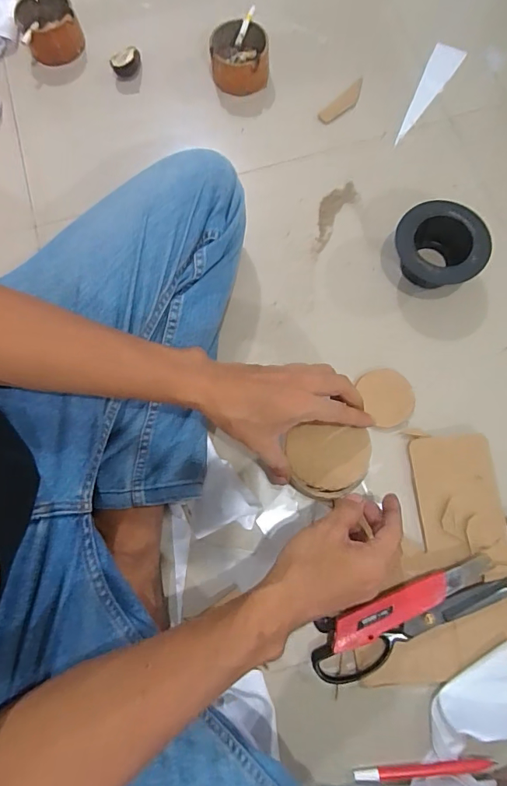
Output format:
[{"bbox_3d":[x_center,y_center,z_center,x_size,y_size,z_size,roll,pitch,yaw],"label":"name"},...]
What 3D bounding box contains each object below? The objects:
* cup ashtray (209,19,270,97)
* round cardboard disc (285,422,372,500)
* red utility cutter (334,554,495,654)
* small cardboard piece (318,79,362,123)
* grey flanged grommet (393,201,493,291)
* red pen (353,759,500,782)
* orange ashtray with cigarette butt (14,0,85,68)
[{"bbox_3d":[-0.020,-0.477,0.625,0.081,0.054,0.080,-8,74,0],"label":"cup ashtray"},{"bbox_3d":[0.076,0.067,0.437,0.080,0.014,0.069,-9,74,-1],"label":"round cardboard disc"},{"bbox_3d":[0.163,0.212,0.449,0.179,0.019,0.031,-22,74,-5],"label":"red utility cutter"},{"bbox_3d":[0.131,-0.416,0.628,0.024,0.006,0.093,43,80,13],"label":"small cardboard piece"},{"bbox_3d":[0.221,-0.169,0.530,0.103,0.057,0.095,-1,74,2],"label":"grey flanged grommet"},{"bbox_3d":[0.164,0.363,0.420,0.132,0.012,0.012,-8,74,0],"label":"red pen"},{"bbox_3d":[-0.302,-0.540,0.651,0.084,0.050,0.086,-23,74,-5],"label":"orange ashtray with cigarette butt"}]

